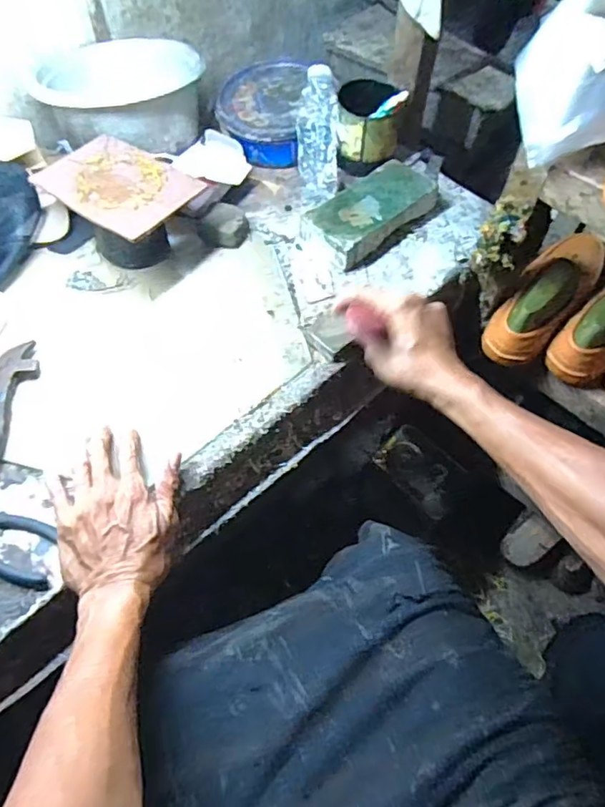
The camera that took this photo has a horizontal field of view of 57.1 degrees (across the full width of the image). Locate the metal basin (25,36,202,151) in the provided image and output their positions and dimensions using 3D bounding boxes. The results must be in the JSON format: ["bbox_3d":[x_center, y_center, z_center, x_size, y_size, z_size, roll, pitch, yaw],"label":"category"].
[{"bbox_3d":[-0.259,-0.438,0.804,0.234,0.089,0.201,-5,58,-5],"label":"metal basin"}]

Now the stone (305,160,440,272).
[{"bbox_3d":[0.093,-0.261,0.758,0.187,0.044,0.095,-39,67,-24],"label":"stone"}]

